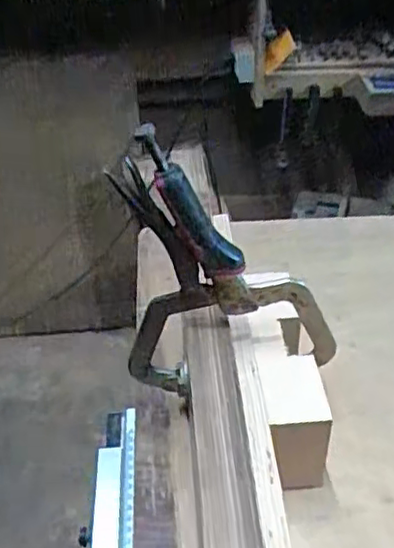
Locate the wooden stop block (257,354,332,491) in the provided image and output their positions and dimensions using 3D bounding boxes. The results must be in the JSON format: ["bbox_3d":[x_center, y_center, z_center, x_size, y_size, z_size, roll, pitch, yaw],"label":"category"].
[{"bbox_3d":[0.073,0.117,0.506,0.048,0.083,0.076,-4,41,-4],"label":"wooden stop block"}]

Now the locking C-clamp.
[{"bbox_3d":[0.026,0.002,0.479,0.164,0.225,0.029,4,41,5],"label":"locking C-clamp"}]

